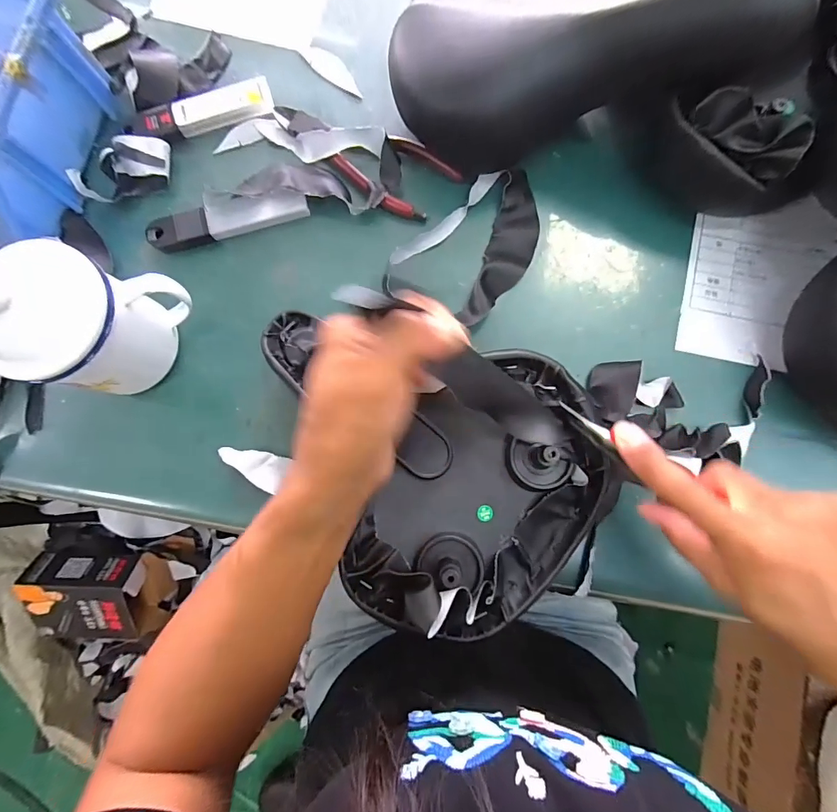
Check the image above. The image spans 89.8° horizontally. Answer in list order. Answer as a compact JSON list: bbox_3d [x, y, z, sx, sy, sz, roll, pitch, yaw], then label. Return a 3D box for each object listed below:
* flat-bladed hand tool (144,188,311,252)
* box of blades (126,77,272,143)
[{"bbox_3d":[-0.154,-0.152,0.337,0.129,0.019,0.030,-12,82,-1],"label":"flat-bladed hand tool"},{"bbox_3d":[-0.180,-0.241,0.346,0.120,0.014,0.028,-17,82,-1],"label":"box of blades"}]

